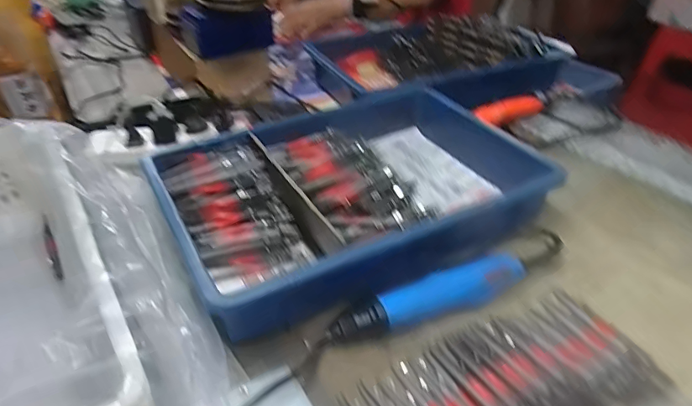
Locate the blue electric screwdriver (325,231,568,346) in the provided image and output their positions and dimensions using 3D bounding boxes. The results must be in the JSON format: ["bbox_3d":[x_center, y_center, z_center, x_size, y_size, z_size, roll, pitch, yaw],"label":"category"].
[{"bbox_3d":[0.121,0.081,0.483,0.283,0.038,0.040,-18,40,-22],"label":"blue electric screwdriver"}]

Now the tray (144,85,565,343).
[{"bbox_3d":[0.002,-0.032,0.590,0.413,0.075,0.300,-19,40,-23],"label":"tray"}]

